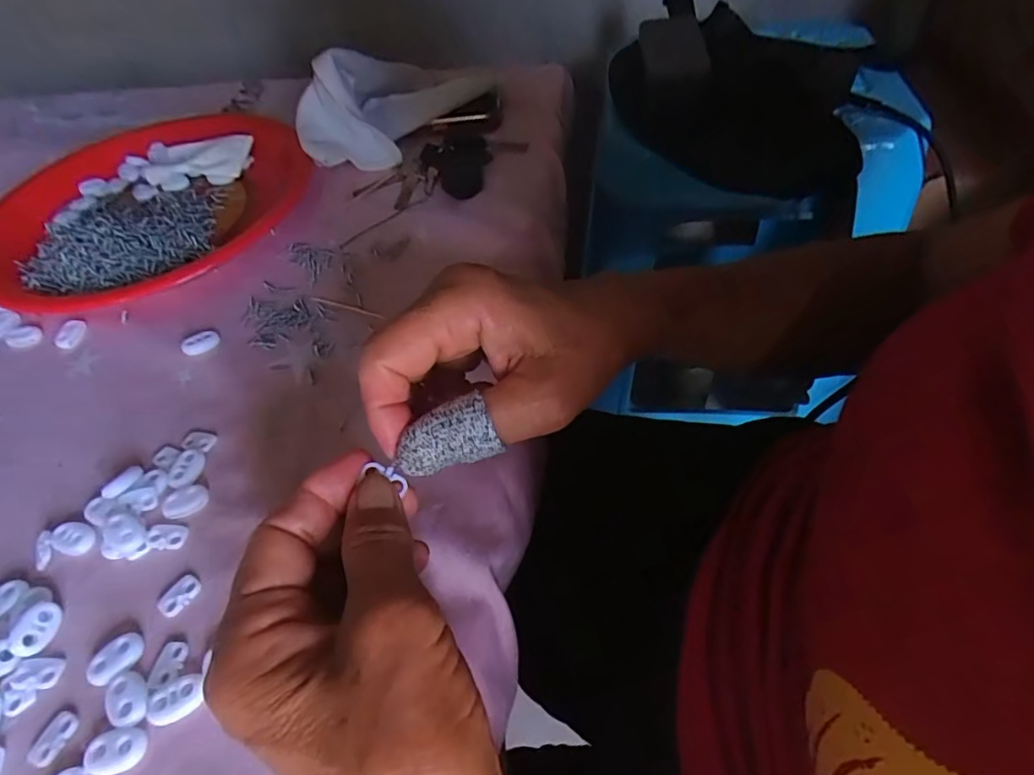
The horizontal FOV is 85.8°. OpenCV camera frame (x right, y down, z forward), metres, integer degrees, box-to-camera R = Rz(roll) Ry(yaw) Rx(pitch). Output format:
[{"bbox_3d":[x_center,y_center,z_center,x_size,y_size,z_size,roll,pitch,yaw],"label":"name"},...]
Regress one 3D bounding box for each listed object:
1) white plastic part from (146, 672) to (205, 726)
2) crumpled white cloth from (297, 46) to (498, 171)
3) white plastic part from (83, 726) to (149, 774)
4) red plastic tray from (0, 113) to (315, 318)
[{"bbox_3d":[-0.139,0.127,0.226,0.021,0.004,0.015,-17,52,-8],"label":"white plastic part"},{"bbox_3d":[-0.110,-0.259,0.486,0.087,0.077,0.180,36,63,29],"label":"crumpled white cloth"},{"bbox_3d":[-0.156,0.141,0.216,0.021,0.004,0.015,-11,51,-2],"label":"white plastic part"},{"bbox_3d":[-0.298,-0.149,0.448,0.249,0.030,0.222,-29,54,-16],"label":"red plastic tray"}]

